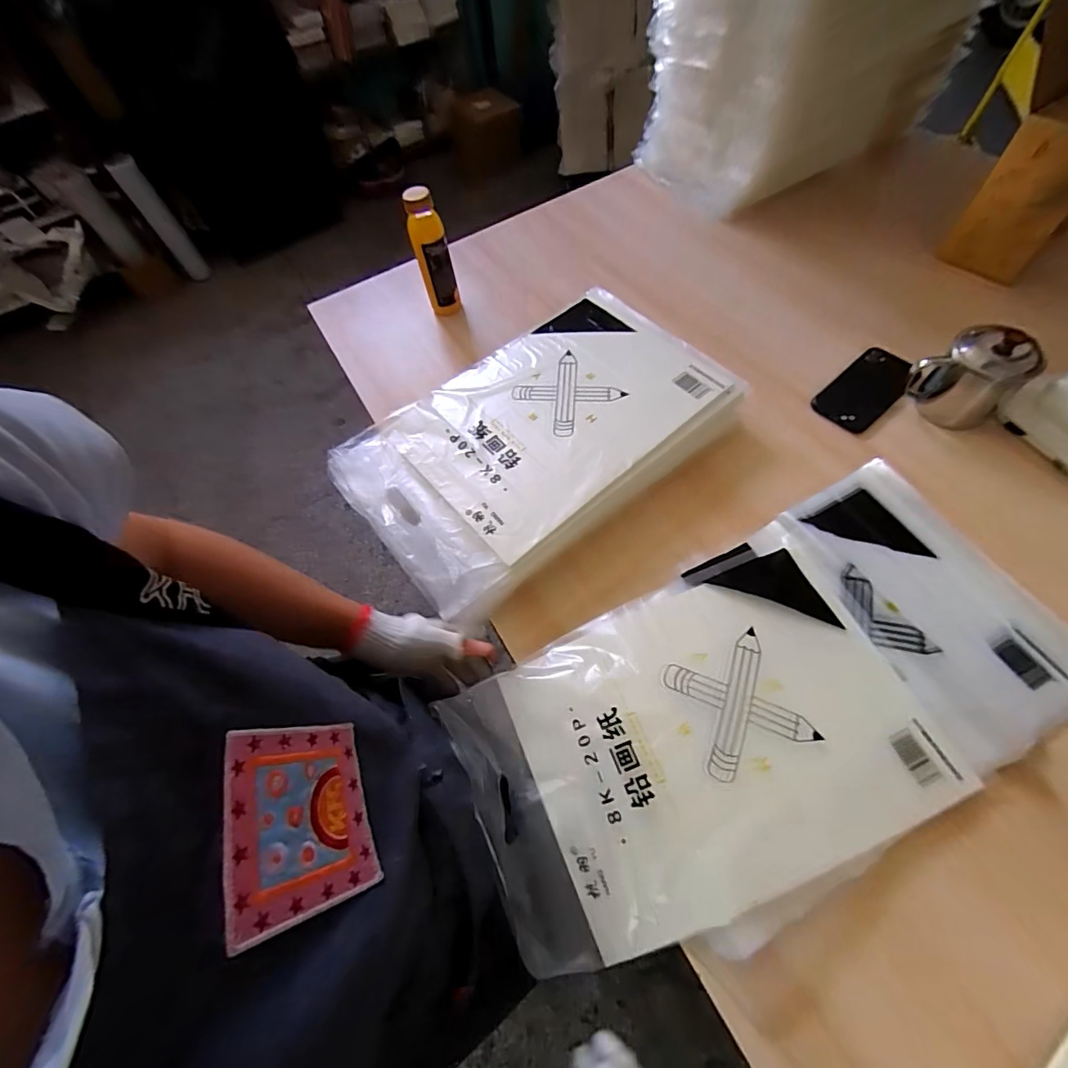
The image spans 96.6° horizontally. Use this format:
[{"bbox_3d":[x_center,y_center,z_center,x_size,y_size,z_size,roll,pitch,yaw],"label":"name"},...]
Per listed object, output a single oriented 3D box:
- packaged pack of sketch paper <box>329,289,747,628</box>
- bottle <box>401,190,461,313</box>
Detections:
[{"bbox_3d":[0.004,-0.130,0.601,0.459,0.031,0.281,-36,71,-11],"label":"packaged pack of sketch paper"},{"bbox_3d":[-0.155,-0.424,0.735,0.052,0.176,0.054,-16,62,-2],"label":"bottle"}]

